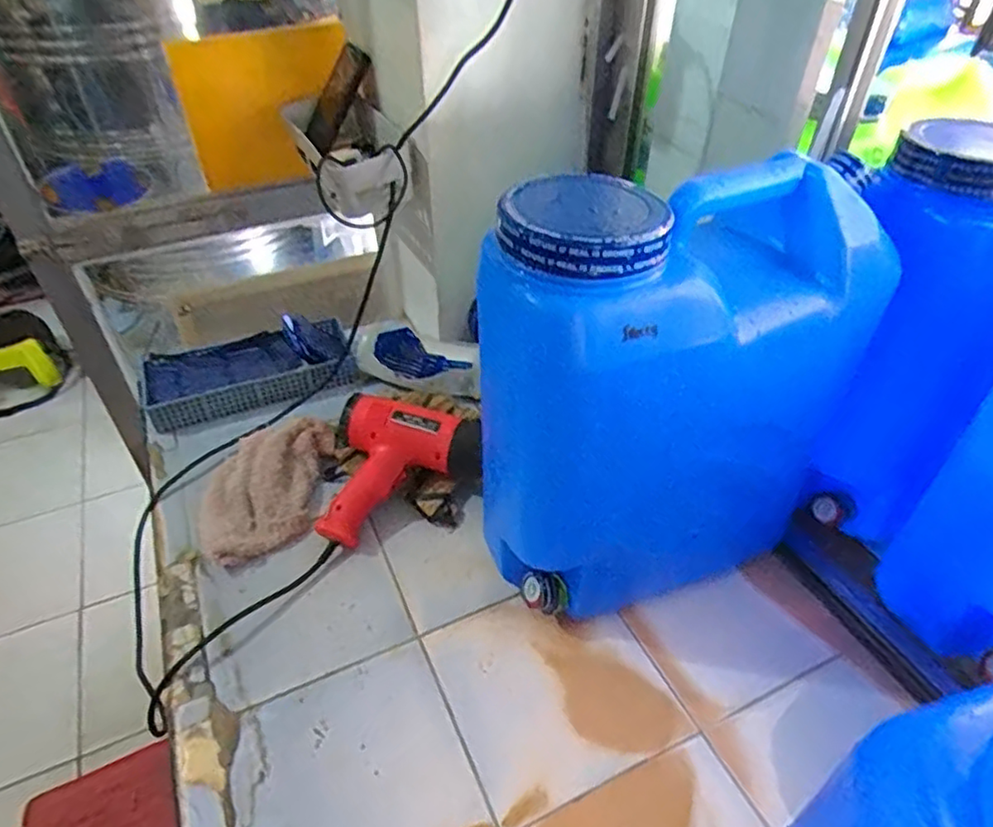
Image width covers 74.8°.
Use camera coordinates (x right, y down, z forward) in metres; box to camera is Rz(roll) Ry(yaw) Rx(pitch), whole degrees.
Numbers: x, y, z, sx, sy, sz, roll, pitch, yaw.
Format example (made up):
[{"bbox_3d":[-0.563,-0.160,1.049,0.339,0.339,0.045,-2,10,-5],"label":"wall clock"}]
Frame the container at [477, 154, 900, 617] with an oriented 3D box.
[{"bbox_3d":[0.157,0.004,0.581,0.301,0.396,0.192,-20,45,-20],"label":"container"}]

